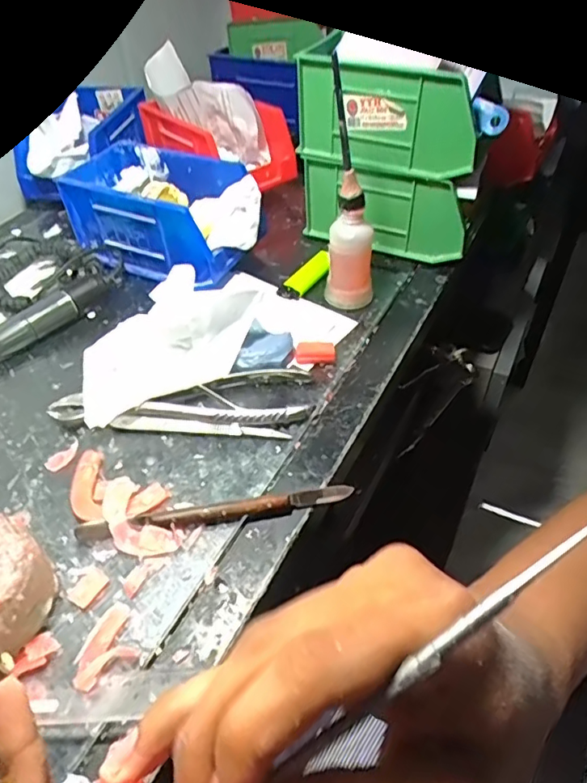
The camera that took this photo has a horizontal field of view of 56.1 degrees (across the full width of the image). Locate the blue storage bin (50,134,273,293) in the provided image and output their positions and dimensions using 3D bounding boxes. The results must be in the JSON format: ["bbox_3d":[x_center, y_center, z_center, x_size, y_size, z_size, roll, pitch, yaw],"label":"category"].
[{"bbox_3d":[-0.120,-0.169,0.540,0.185,0.087,0.097,20,50,21],"label":"blue storage bin"}]

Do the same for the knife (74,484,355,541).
[{"bbox_3d":[-0.049,0.076,0.351,0.173,0.011,0.012,-8,46,-5],"label":"knife"}]

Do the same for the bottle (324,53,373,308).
[{"bbox_3d":[0.048,-0.151,0.449,0.041,0.183,0.039,3,46,6],"label":"bottle"}]

